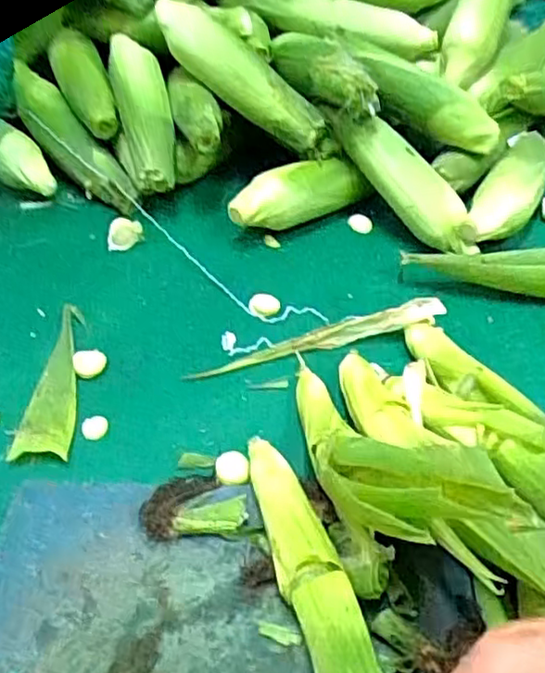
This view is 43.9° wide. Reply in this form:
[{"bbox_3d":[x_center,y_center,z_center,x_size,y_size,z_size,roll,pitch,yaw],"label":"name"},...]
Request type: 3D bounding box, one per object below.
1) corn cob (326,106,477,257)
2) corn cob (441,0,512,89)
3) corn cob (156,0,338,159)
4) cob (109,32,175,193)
[{"bbox_3d":[0.137,-0.161,0.697,0.199,0.055,0.050,47,54,1],"label":"corn cob"},{"bbox_3d":[0.249,-0.390,0.782,0.061,0.051,0.222,21,91,19],"label":"corn cob"},{"bbox_3d":[-0.033,-0.275,0.724,0.243,0.062,0.051,42,54,6],"label":"corn cob"},{"bbox_3d":[-0.141,-0.257,0.732,0.050,0.057,0.217,-11,65,-13],"label":"cob"}]

